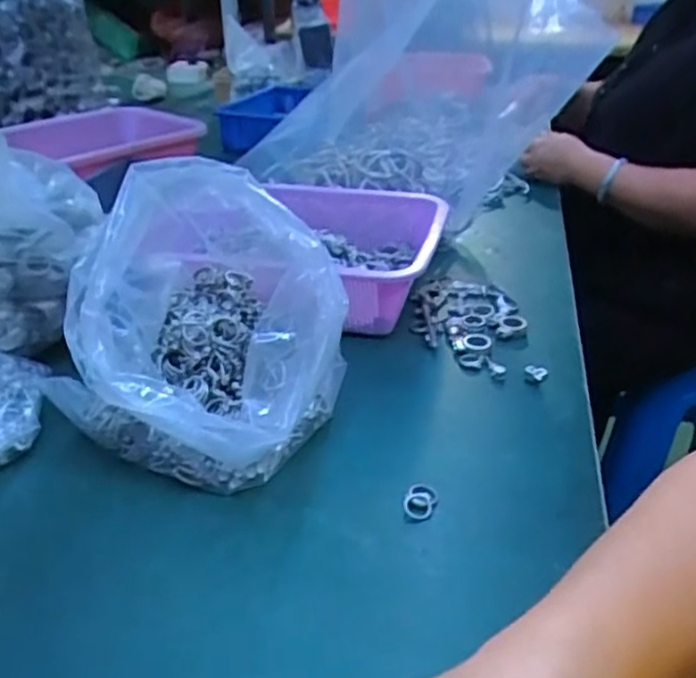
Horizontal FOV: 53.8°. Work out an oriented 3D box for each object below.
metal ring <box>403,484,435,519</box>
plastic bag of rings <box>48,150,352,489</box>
[{"bbox_3d":[0.048,0.107,0.455,0.017,0.007,0.028,13,32,24],"label":"metal ring"},{"bbox_3d":[-0.097,-0.008,0.485,0.187,0.184,0.190,-21,35,-30],"label":"plastic bag of rings"}]

